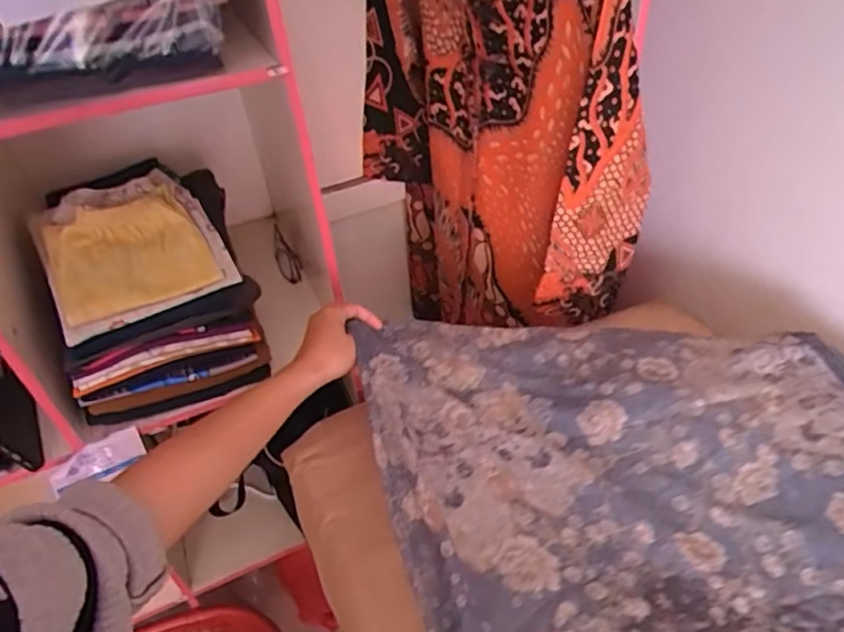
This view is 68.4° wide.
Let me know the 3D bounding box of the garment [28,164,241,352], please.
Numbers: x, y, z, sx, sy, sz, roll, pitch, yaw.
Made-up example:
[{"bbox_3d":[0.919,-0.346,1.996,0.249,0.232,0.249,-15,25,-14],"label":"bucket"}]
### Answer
[{"bbox_3d":[-0.344,-0.081,0.728,0.190,0.027,0.197,-28,67,-12],"label":"garment"}]

